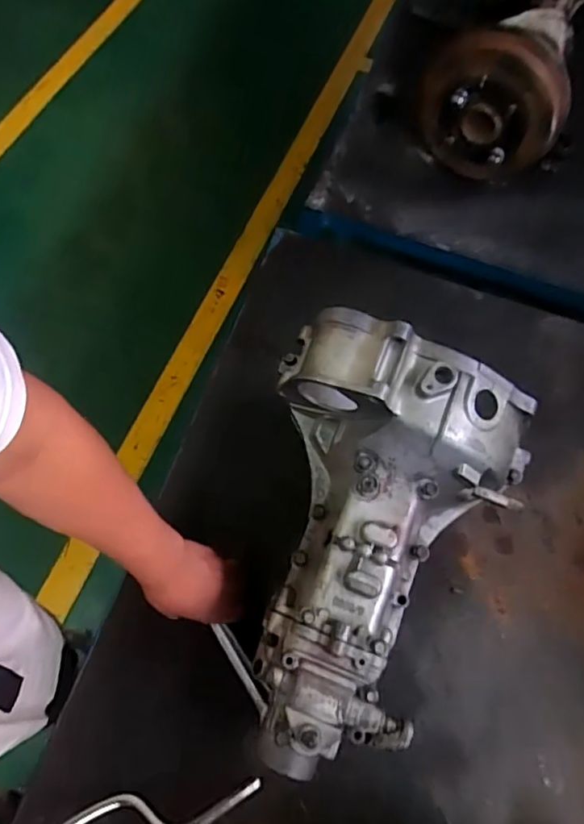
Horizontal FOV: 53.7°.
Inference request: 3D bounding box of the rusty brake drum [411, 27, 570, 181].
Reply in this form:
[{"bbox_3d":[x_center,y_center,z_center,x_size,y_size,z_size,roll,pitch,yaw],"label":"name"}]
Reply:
[{"bbox_3d":[0.341,-0.540,1.027,0.254,0.207,0.099,42,69,14],"label":"rusty brake drum"}]

